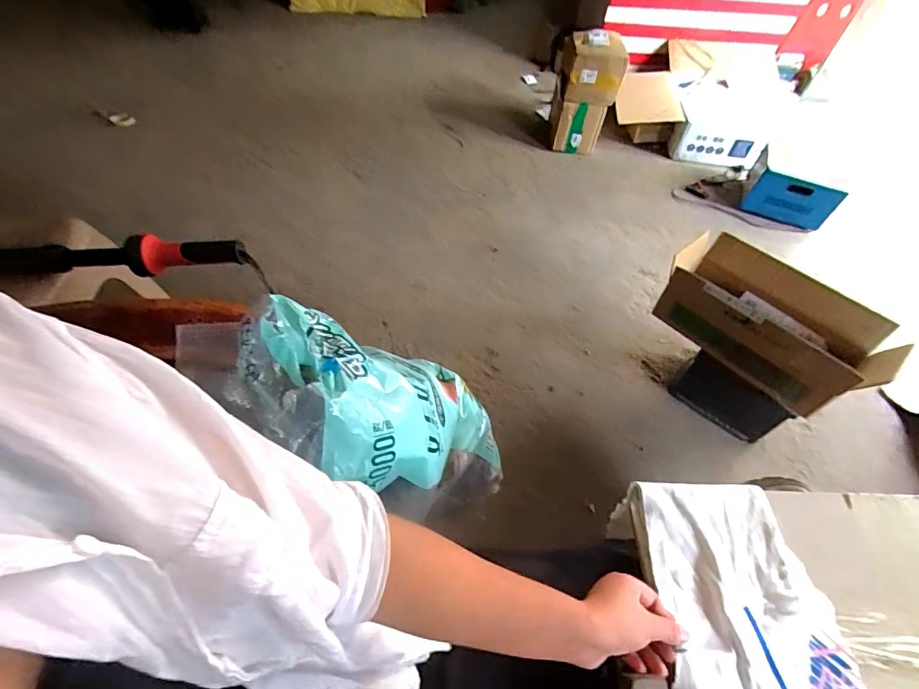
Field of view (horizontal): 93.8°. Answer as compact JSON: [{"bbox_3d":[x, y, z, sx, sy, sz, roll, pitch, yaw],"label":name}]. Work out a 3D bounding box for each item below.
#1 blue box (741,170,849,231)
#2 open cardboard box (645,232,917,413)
[{"bbox_3d":[1.090,-0.472,1.418,0.250,0.137,0.049,25,56,16],"label":"blue box"},{"bbox_3d":[0.667,-0.050,0.952,0.424,0.163,0.200,39,60,24],"label":"open cardboard box"}]

